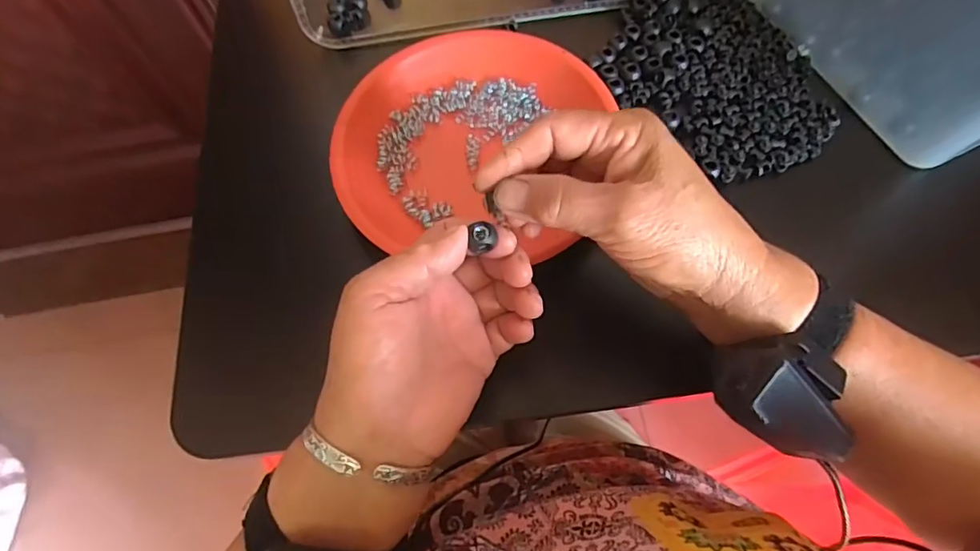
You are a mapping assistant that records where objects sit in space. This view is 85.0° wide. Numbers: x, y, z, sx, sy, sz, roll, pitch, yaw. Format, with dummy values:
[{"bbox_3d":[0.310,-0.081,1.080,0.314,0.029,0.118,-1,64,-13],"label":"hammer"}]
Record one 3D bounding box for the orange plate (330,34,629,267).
[{"bbox_3d":[-0.017,-0.094,0.376,0.177,0.025,0.185,-1,67,2],"label":"orange plate"}]

